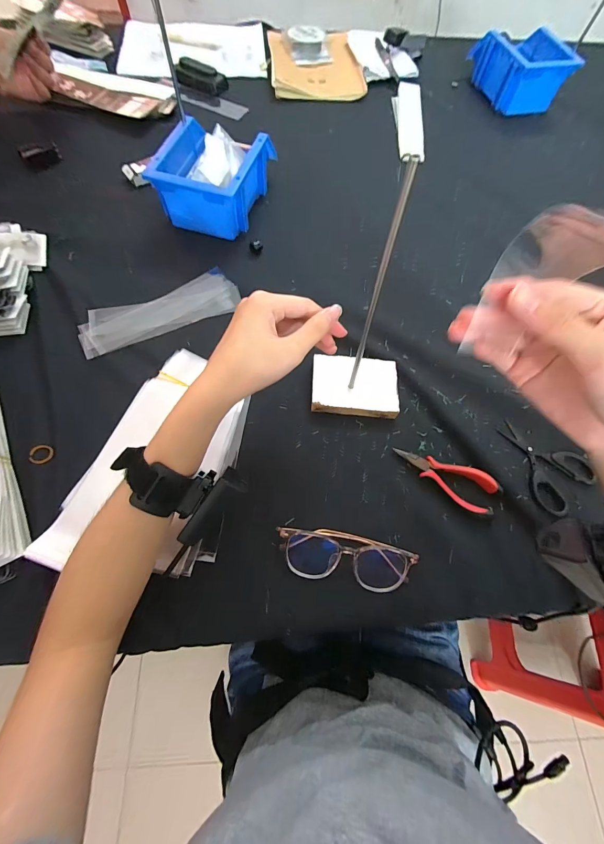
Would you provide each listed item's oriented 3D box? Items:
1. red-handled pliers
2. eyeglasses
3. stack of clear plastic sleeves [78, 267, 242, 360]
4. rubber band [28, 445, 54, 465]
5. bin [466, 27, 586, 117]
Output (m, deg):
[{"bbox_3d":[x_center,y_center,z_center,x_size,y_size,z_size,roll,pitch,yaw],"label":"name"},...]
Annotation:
[{"bbox_3d":[0.159,0.056,0.361,0.112,0.010,0.043,36,70,8],"label":"red-handled pliers"},{"bbox_3d":[0.043,0.131,0.317,0.129,0.024,0.045,12,69,-2],"label":"eyeglasses"},{"bbox_3d":[-0.187,-0.150,0.436,0.203,0.012,0.079,-24,74,-14],"label":"stack of clear plastic sleeves"},{"bbox_3d":[-0.278,0.035,0.350,0.023,0.005,0.022,2,69,-5],"label":"rubber band"},{"bbox_3d":[0.433,-0.704,0.650,0.140,0.073,0.168,-3,70,-7],"label":"bin"}]

